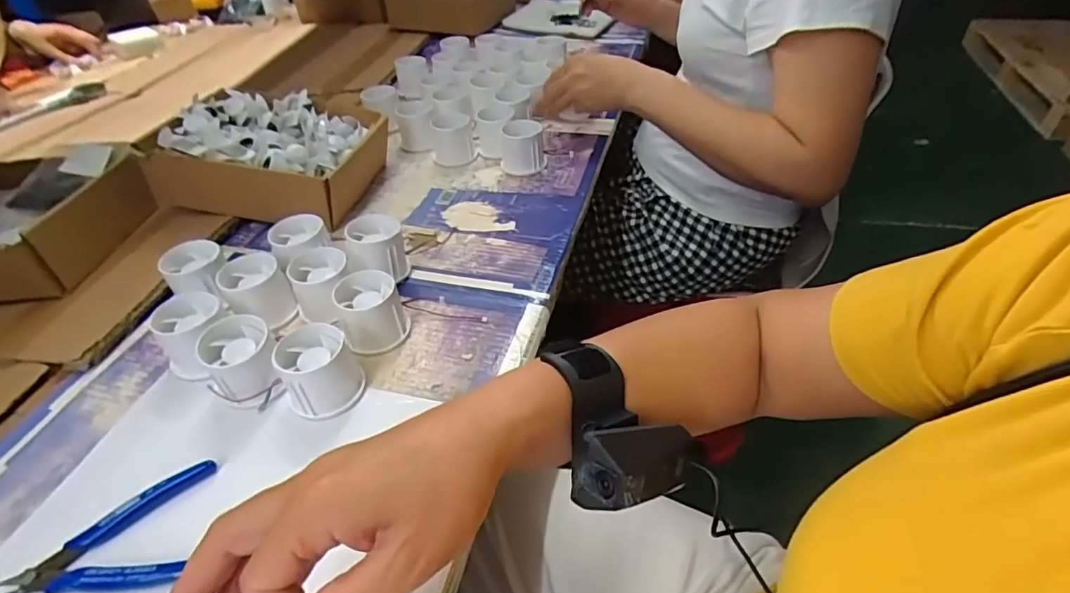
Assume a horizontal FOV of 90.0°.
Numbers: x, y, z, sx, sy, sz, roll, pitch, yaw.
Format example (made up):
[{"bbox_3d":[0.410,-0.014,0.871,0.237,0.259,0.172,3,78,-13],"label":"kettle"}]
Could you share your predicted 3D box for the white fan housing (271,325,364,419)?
[{"bbox_3d":[-0.165,0.057,0.410,0.055,0.049,0.056,-18,45,-15],"label":"white fan housing"}]

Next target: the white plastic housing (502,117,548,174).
[{"bbox_3d":[-0.016,-0.186,0.670,0.053,0.052,0.049,-7,43,-4],"label":"white plastic housing"}]

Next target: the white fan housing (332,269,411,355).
[{"bbox_3d":[-0.139,0.013,0.456,0.051,0.050,0.050,-17,44,-14],"label":"white fan housing"}]

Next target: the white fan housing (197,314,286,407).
[{"bbox_3d":[-0.224,0.054,0.413,0.053,0.053,0.056,-33,50,-28],"label":"white fan housing"}]

